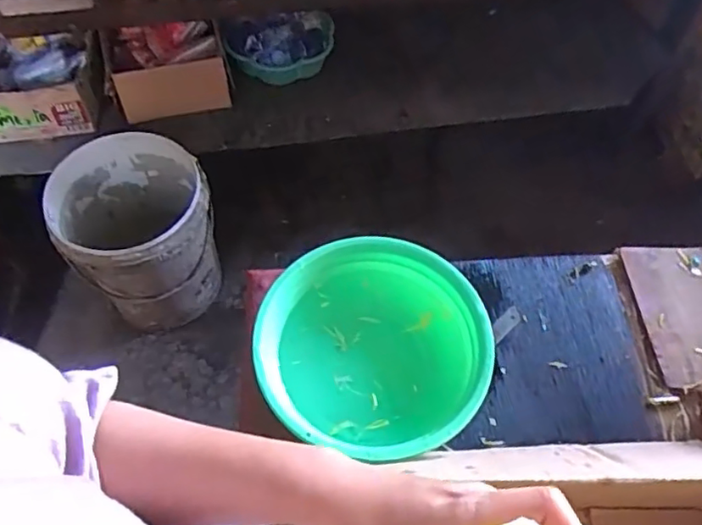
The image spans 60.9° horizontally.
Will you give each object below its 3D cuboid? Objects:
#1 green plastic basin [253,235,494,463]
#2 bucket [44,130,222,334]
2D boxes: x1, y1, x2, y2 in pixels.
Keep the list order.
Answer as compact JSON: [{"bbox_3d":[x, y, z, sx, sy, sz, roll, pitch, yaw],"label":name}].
[{"bbox_3d":[0.027,0.087,0.630,0.222,0.082,0.212,0,60,0],"label":"green plastic basin"},{"bbox_3d":[-0.448,-0.058,1.317,0.296,0.343,0.299,0,60,0],"label":"bucket"}]

